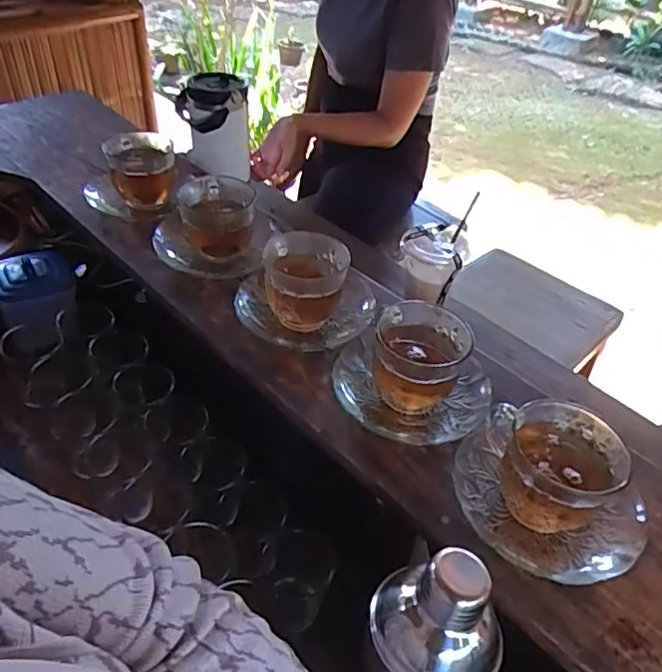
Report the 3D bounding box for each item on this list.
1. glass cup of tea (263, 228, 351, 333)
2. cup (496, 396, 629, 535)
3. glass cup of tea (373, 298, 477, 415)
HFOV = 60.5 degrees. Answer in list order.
[{"bbox_3d":[-0.025,-0.054,0.555,0.076,0.062,0.083,4,42,-4],"label":"glass cup of tea"},{"bbox_3d":[0.162,0.099,0.414,0.086,0.068,0.079,4,42,-4],"label":"cup"},{"bbox_3d":[0.073,0.021,0.486,0.077,0.068,0.079,15,42,8],"label":"glass cup of tea"}]

